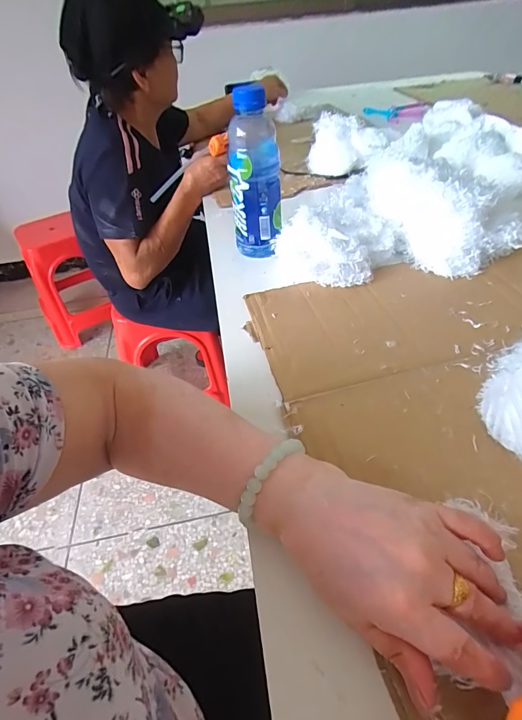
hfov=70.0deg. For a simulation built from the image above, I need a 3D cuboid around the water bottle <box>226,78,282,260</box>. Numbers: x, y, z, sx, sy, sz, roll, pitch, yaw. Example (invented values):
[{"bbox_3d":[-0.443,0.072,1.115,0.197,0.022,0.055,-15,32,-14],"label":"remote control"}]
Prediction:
[{"bbox_3d":[-0.008,-0.242,0.509,0.068,0.203,0.076,-4,44,0],"label":"water bottle"}]

